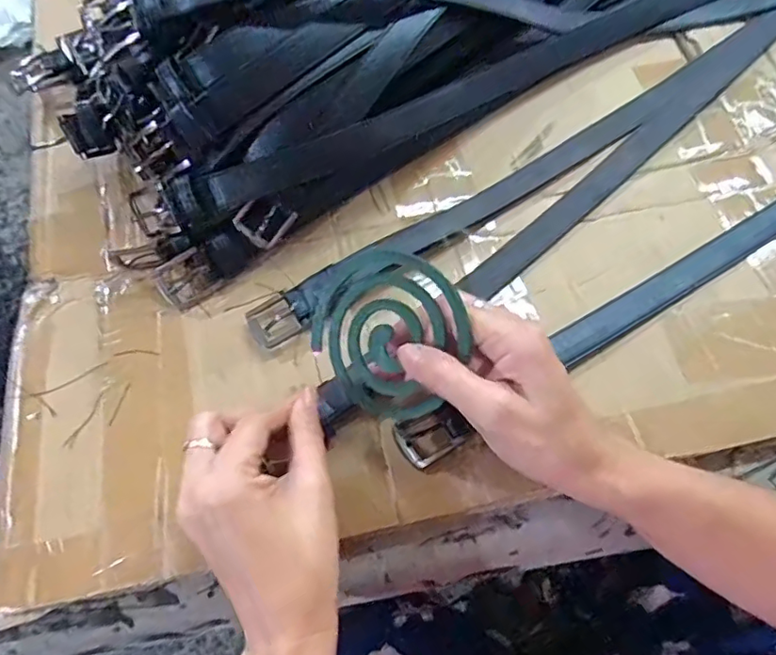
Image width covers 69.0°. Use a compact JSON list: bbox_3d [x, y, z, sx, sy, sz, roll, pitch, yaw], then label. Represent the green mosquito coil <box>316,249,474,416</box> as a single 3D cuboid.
[{"bbox_3d":[-0.001,0.002,0.311,0.089,0.010,0.089,33,111,19],"label":"green mosquito coil"}]

